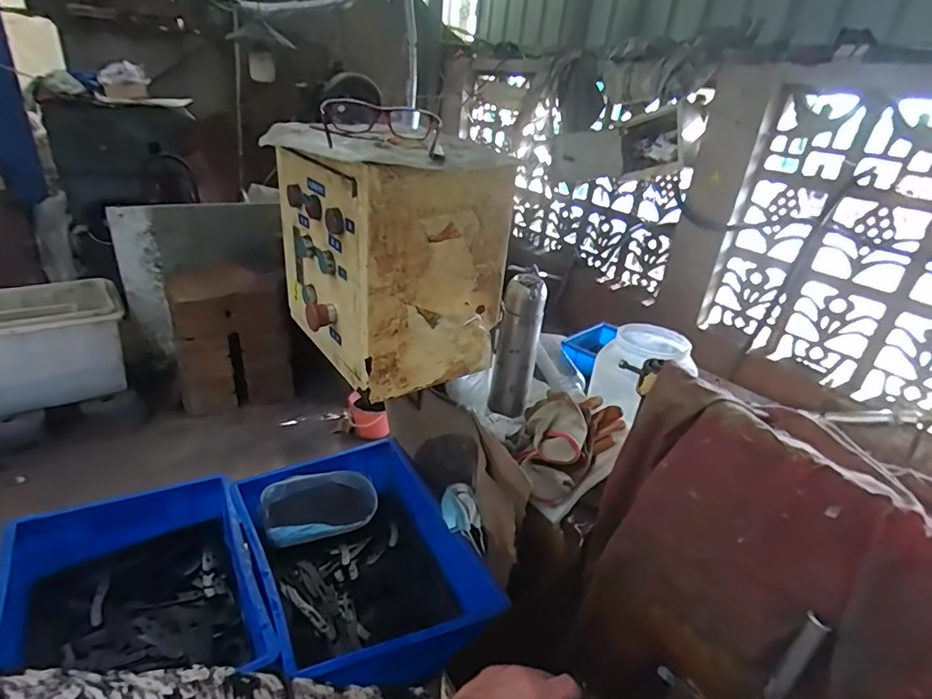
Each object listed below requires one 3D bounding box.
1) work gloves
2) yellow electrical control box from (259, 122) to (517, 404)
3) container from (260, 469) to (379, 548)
[{"bbox_3d":[0.142,0.128,0.754,0.126,0.070,0.211,25,33,33],"label":"work gloves"},{"bbox_3d":[-0.113,-0.133,0.689,0.215,0.283,0.287,-15,34,-34],"label":"yellow electrical control box"},{"bbox_3d":[-0.263,0.281,0.908,0.188,0.055,0.110,-8,72,-22],"label":"container"}]

